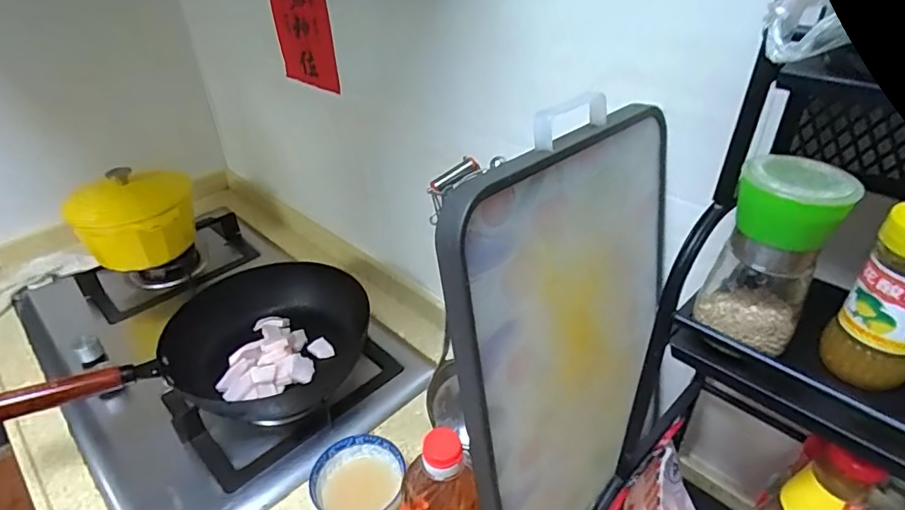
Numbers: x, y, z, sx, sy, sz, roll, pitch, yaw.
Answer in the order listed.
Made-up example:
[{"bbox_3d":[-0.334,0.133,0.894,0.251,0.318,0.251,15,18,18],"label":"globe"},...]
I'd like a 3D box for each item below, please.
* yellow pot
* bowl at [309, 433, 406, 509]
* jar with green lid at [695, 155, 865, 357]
[{"bbox_3d":[-0.565,-0.077,0.954,0.178,0.146,0.194,-17,38,-20],"label":"yellow pot"},{"bbox_3d":[-0.114,0.279,0.638,0.105,0.048,0.110,-1,35,1],"label":"bowl"},{"bbox_3d":[0.201,-0.001,0.336,0.057,0.109,0.051,20,41,29],"label":"jar with green lid"}]

